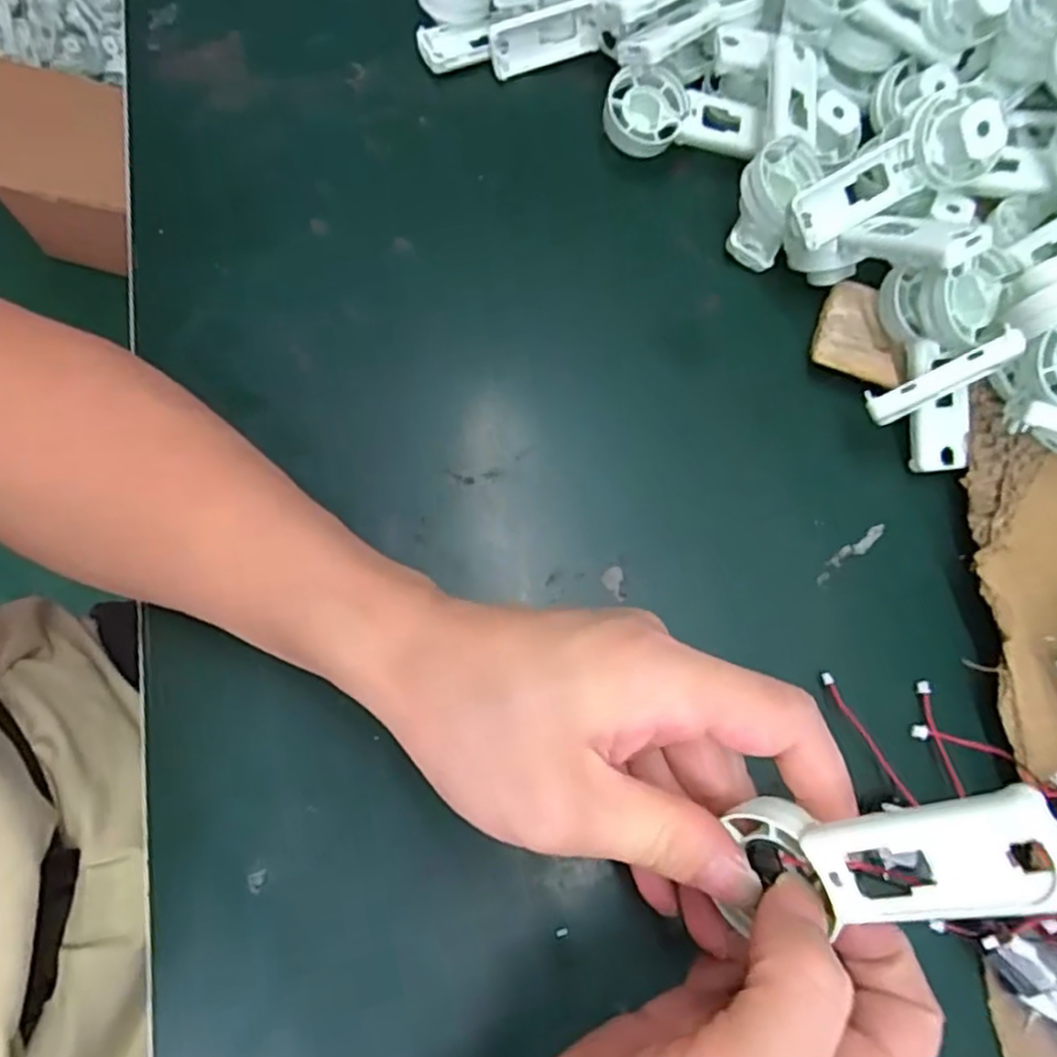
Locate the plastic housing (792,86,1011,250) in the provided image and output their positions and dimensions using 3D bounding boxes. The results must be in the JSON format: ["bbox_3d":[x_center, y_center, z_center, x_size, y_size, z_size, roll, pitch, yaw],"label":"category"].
[{"bbox_3d":[0.155,-0.155,0.310,0.084,0.032,0.031,-24,73,15],"label":"plastic housing"}]

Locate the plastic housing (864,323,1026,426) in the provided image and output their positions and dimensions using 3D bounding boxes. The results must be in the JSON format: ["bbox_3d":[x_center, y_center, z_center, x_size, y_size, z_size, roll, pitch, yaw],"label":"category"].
[{"bbox_3d":[0.168,-0.060,0.292,0.057,0.023,0.011,-28,71,28],"label":"plastic housing"}]

